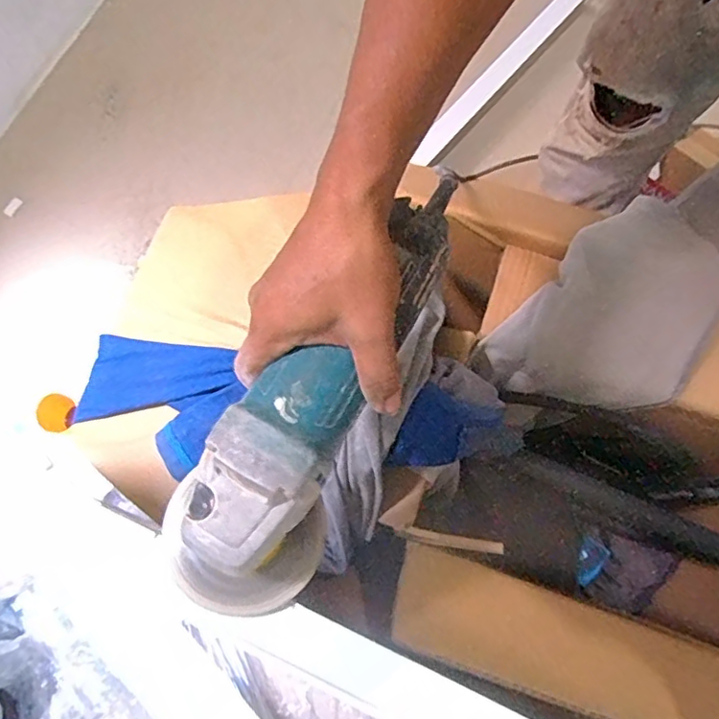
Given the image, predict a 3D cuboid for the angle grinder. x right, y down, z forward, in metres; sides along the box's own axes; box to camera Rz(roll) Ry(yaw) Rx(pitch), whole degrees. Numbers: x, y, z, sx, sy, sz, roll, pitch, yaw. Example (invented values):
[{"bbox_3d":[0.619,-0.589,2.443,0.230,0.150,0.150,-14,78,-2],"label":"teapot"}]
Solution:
[{"bbox_3d":[-0.017,0.018,0.346,0.086,0.073,0.289,31,82,6],"label":"angle grinder"}]

